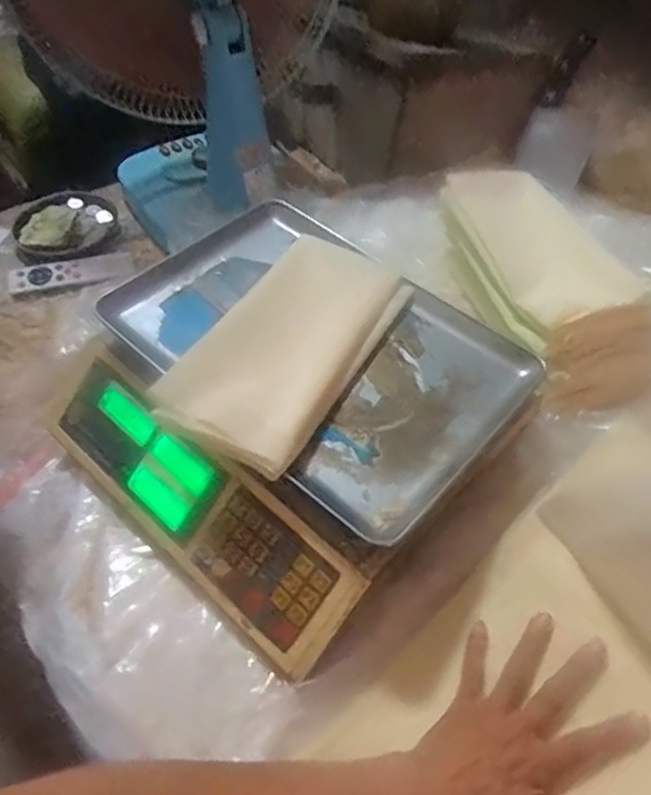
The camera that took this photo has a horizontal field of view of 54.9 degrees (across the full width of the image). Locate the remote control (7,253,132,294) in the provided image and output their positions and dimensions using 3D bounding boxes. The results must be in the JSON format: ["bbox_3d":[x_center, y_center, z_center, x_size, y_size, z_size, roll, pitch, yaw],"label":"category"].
[{"bbox_3d":[-0.319,-0.159,0.788,0.146,0.020,0.044,-14,52,-12],"label":"remote control"}]

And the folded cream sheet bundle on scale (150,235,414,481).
[{"bbox_3d":[-0.027,-0.048,0.523,0.117,0.032,0.248,24,54,18],"label":"folded cream sheet bundle on scale"}]

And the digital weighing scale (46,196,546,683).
[{"bbox_3d":[-0.036,0.005,0.560,0.340,0.126,0.315,36,59,25],"label":"digital weighing scale"}]

